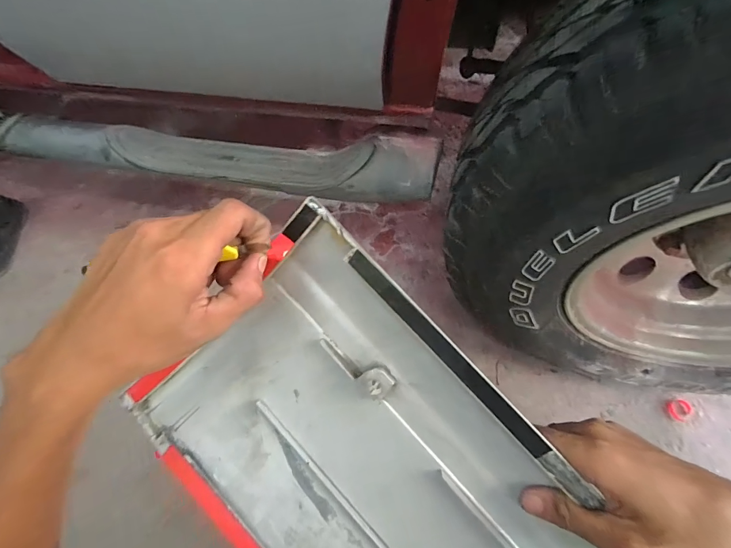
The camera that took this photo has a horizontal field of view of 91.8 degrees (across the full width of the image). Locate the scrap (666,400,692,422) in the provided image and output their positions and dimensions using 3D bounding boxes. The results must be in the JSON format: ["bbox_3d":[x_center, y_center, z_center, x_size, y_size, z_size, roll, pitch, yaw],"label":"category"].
[{"bbox_3d":[0.621,0.266,0.703,0.048,0.004,0.035,-35,63,-15],"label":"scrap"}]

